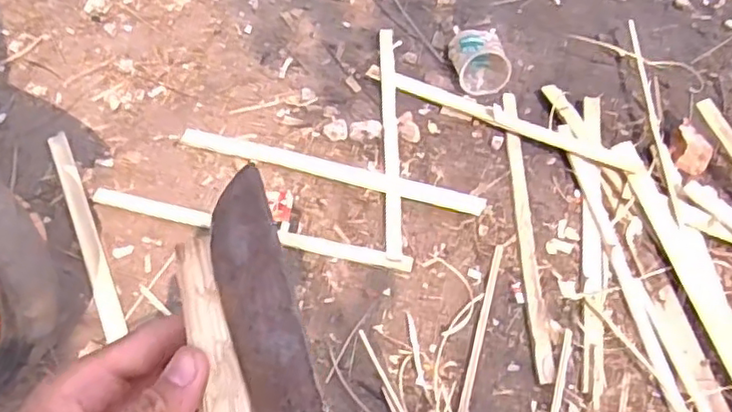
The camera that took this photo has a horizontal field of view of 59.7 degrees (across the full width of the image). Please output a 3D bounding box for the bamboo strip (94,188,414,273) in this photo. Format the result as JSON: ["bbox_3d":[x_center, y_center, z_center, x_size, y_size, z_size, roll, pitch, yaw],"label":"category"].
[{"bbox_3d":[-0.180,0.036,0.986,0.510,0.015,0.032,12,54,9],"label":"bamboo strip"}]

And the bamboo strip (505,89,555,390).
[{"bbox_3d":[0.246,0.015,0.988,0.023,0.010,0.531,2,53,2],"label":"bamboo strip"}]

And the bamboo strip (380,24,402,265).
[{"bbox_3d":[0.042,-0.134,1.094,0.025,0.017,0.509,0,53,0],"label":"bamboo strip"}]

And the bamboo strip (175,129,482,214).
[{"bbox_3d":[-0.060,-0.058,1.010,0.495,0.013,0.037,14,56,11],"label":"bamboo strip"}]

